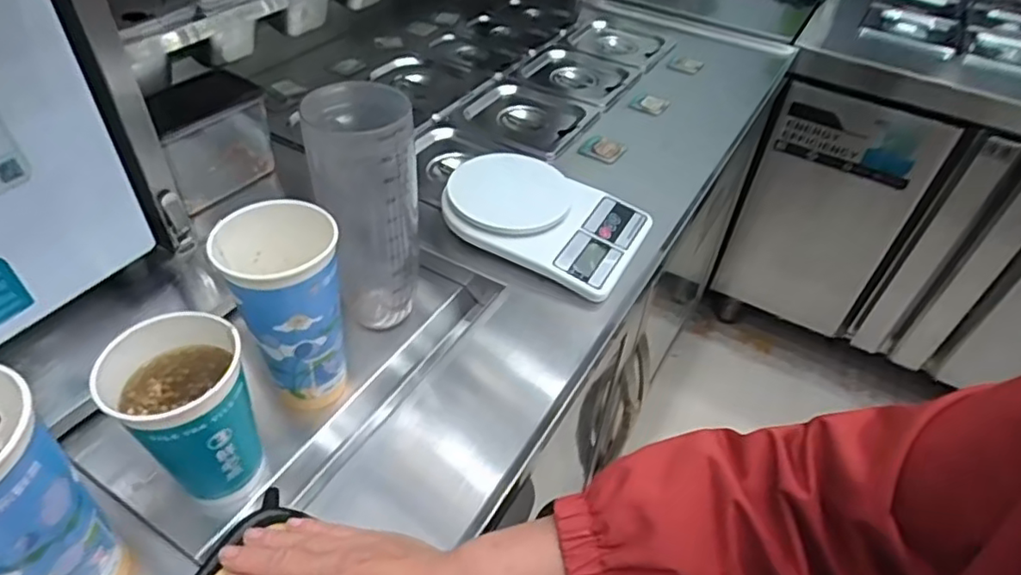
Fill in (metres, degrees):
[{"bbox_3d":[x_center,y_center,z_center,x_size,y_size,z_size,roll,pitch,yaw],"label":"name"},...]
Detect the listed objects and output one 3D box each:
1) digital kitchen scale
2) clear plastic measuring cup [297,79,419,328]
[{"bbox_3d":[0.036,-0.079,0.678,0.208,0.040,0.149,24,47,19],"label":"digital kitchen scale"},{"bbox_3d":[-0.129,-0.064,0.560,0.081,0.218,0.084,3,44,-3],"label":"clear plastic measuring cup"}]

